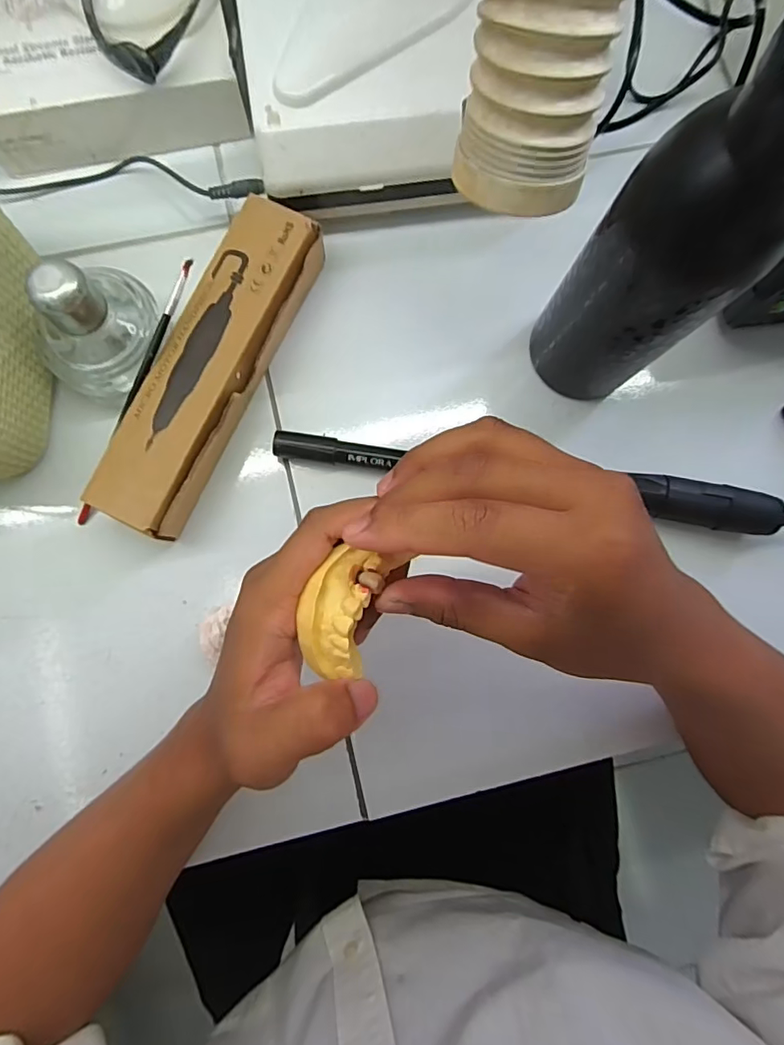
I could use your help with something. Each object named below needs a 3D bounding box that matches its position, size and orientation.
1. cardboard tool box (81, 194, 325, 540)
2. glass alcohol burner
[{"bbox_3d":[-0.109,-0.094,0.330,0.059,0.039,0.211,26,84,0],"label":"cardboard tool box"},{"bbox_3d":[-0.173,-0.113,0.303,0.057,0.076,0.075,44,84,2],"label":"glass alcohol burner"}]

